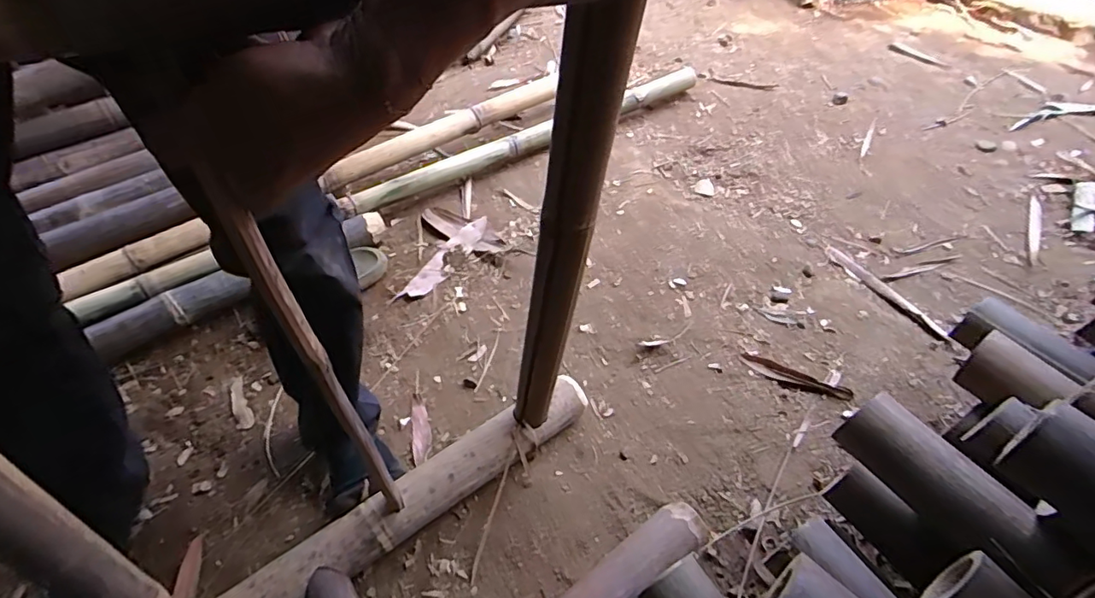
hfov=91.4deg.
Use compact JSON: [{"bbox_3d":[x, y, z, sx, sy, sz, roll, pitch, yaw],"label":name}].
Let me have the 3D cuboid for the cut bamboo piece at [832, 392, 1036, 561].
[{"bbox_3d":[0.387,0.177,0.545,0.064,0.059,0.160,-24,54,-19],"label":"cut bamboo piece"}]

